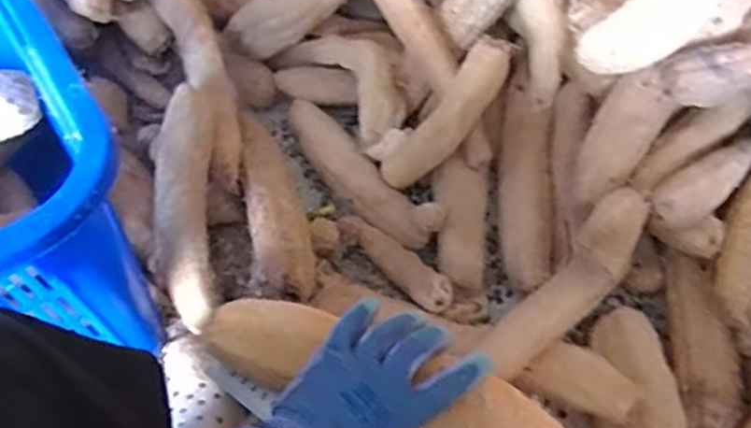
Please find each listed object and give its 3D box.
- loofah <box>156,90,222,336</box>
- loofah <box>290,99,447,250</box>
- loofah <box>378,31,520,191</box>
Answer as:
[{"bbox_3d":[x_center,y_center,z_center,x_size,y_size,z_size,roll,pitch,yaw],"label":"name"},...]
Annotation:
[{"bbox_3d":[-0.241,-0.026,0.845,0.068,0.052,0.320,-3,74,-1],"label":"loofah"},{"bbox_3d":[-0.032,-0.061,0.947,0.072,0.041,0.302,-37,63,-21],"label":"loofah"},{"bbox_3d":[0.098,-0.125,0.882,0.045,0.239,0.061,5,42,-50],"label":"loofah"}]

